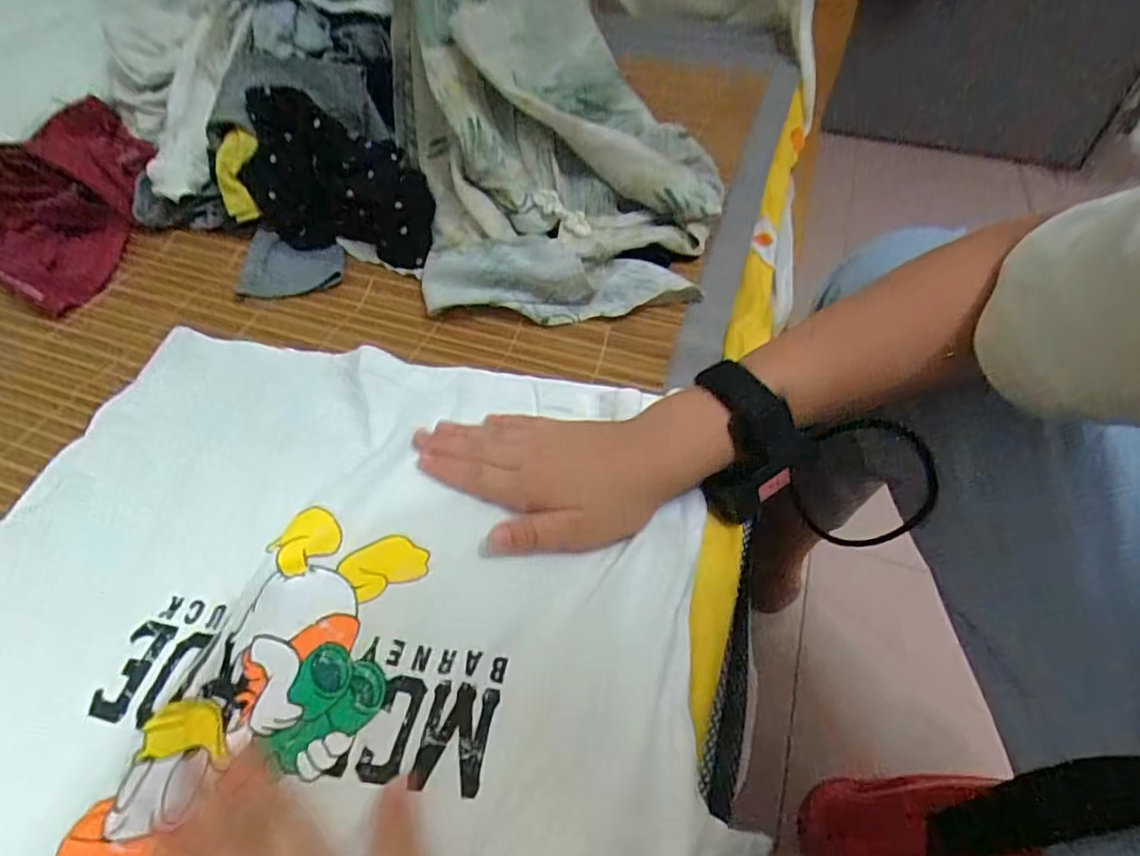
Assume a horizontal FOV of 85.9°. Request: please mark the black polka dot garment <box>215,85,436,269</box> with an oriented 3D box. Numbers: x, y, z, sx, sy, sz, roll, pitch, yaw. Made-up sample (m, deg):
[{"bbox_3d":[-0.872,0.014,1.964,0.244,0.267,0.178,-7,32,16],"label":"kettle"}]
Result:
[{"bbox_3d":[-0.211,-0.217,0.561,0.189,0.117,0.041,27,13,0],"label":"black polka dot garment"}]

